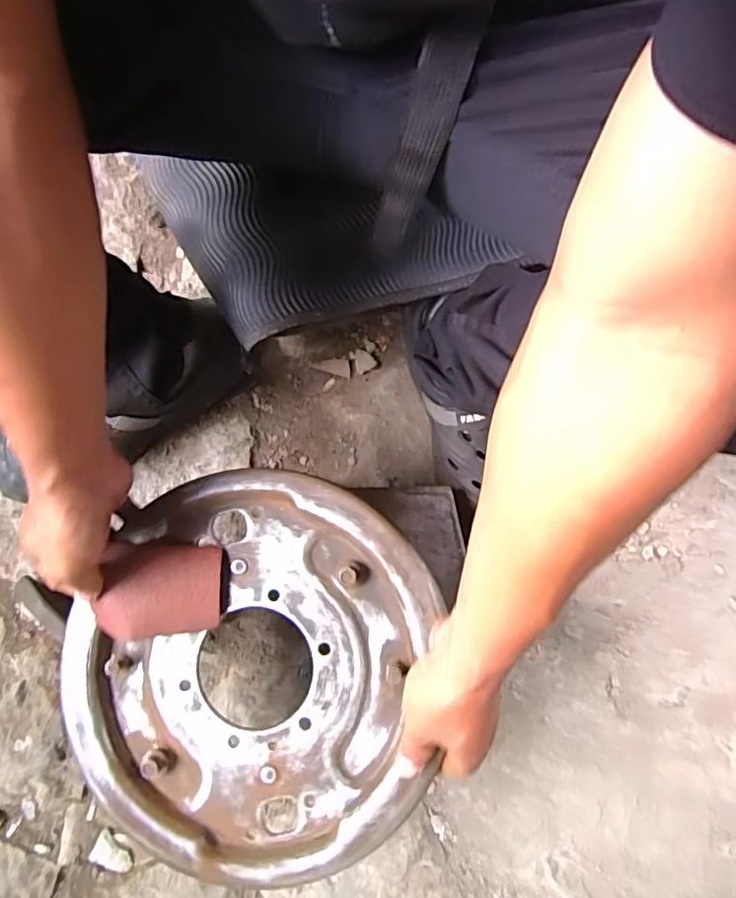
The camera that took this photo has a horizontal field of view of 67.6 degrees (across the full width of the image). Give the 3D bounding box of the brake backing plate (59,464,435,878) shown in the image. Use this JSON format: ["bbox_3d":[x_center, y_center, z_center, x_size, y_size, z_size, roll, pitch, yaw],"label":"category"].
[{"bbox_3d":[-0.094,0.163,0.418,0.272,0.036,0.283,2,79,1],"label":"brake backing plate"}]

